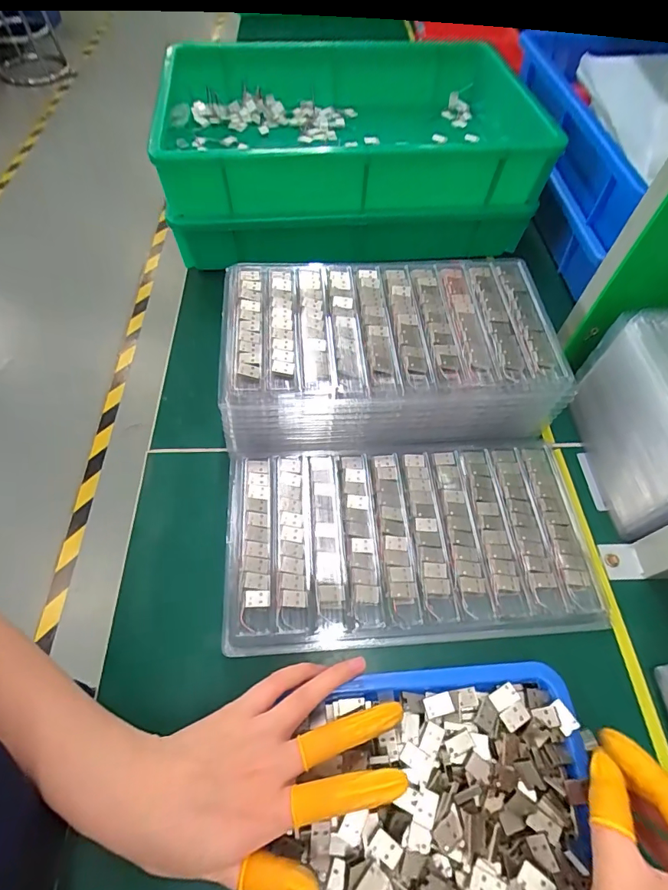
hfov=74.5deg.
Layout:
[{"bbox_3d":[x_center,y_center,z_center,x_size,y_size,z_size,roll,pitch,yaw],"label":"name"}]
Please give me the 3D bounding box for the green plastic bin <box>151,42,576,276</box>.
[{"bbox_3d":[0.030,-0.385,0.560,0.460,0.136,0.299,-5,59,-4],"label":"green plastic bin"}]

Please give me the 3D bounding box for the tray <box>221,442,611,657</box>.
[{"bbox_3d":[0.061,0.080,0.373,0.293,0.037,0.161,-3,64,-2],"label":"tray"}]

